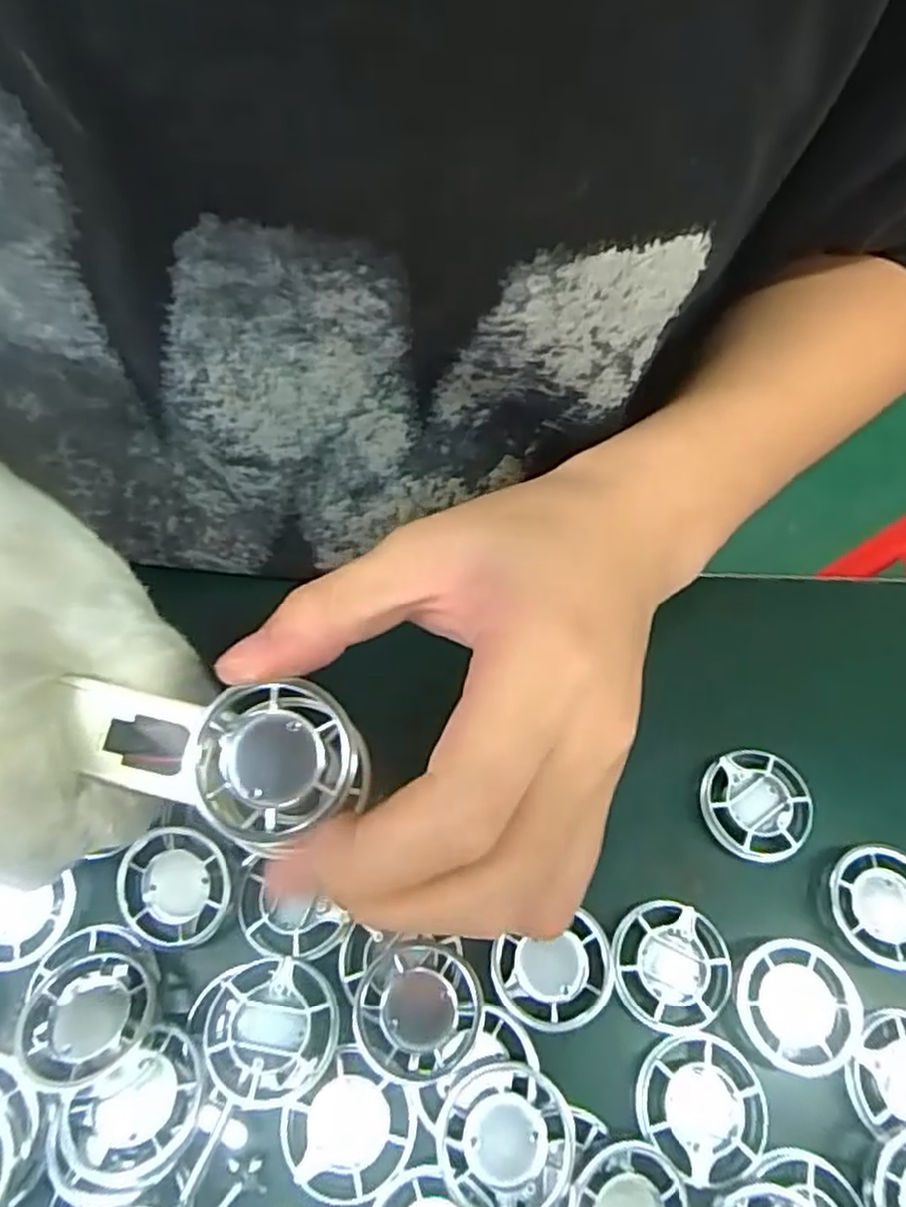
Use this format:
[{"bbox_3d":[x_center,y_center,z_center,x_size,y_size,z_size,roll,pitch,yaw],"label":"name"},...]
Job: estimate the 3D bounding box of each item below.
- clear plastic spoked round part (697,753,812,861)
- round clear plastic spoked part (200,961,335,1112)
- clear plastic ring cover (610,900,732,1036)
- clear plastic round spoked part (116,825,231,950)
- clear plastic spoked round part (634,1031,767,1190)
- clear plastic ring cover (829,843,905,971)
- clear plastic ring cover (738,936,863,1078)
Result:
[{"bbox_3d":[0.110,0.075,0.279,0.039,0.014,0.038,-4,64,-5],"label":"clear plastic spoked round part"},{"bbox_3d":[-0.054,0.128,0.227,0.037,0.016,0.038,1,63,-2],"label":"round clear plastic spoked part"},{"bbox_3d":[0.072,0.118,0.248,0.038,0.006,0.038,42,69,17],"label":"clear plastic ring cover"},{"bbox_3d":[-0.089,0.092,0.243,0.034,0.009,0.038,-6,84,9],"label":"clear plastic round spoked part"},{"bbox_3d":[0.076,0.154,0.231,0.038,0.004,0.038,1,63,-2],"label":"clear plastic spoked round part"},{"bbox_3d":[0.150,0.105,0.261,0.037,0.010,0.039,-29,68,-16],"label":"clear plastic ring cover"},{"bbox_3d":[0.112,0.130,0.244,0.039,0.006,0.037,10,63,2],"label":"clear plastic ring cover"}]

